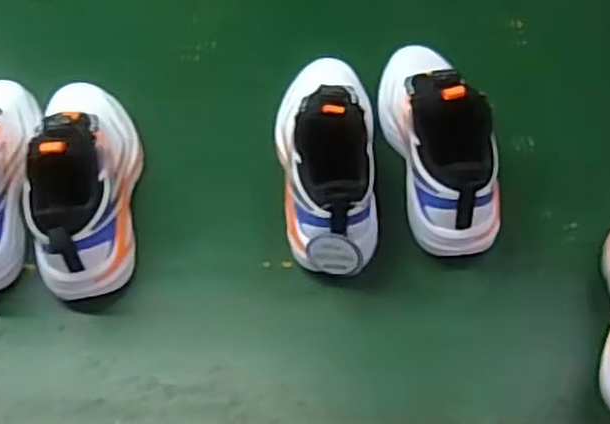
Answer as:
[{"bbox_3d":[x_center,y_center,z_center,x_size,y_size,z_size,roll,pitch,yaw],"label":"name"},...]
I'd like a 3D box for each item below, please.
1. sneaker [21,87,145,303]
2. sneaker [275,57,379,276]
[{"bbox_3d":[-0.220,-0.041,0.703,0.093,0.137,0.245,-8,53,2],"label":"sneaker"},{"bbox_3d":[0.020,-0.057,0.696,0.084,0.131,0.234,-7,53,3],"label":"sneaker"}]

